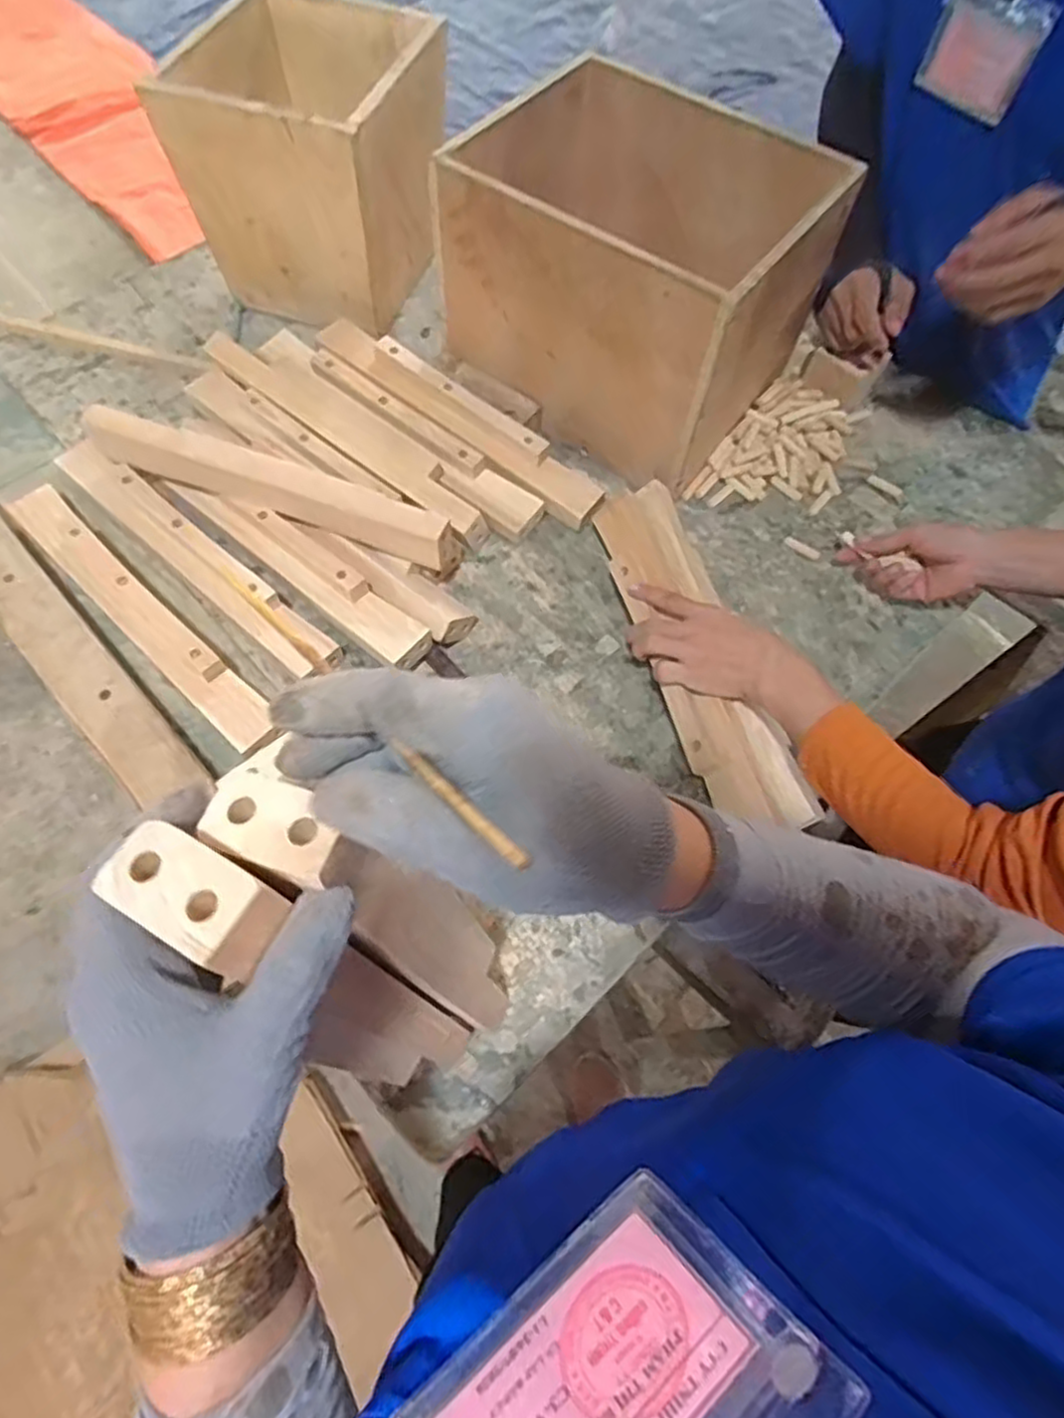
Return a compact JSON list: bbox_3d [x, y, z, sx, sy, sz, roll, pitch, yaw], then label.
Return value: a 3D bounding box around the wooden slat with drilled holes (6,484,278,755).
[{"bbox_3d":[-0.368,-0.097,0.660,0.377,0.035,0.048,41,69,16],"label":"wooden slat with drilled holes"}]

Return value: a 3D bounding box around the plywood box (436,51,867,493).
[{"bbox_3d":[0.097,-0.466,0.751,0.346,0.211,0.274,35,68,14],"label":"plywood box"}]

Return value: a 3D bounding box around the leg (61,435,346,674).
[{"bbox_3d":[-0.331,-0.153,0.695,0.373,0.049,0.048,38,69,15],"label":"leg"}]

